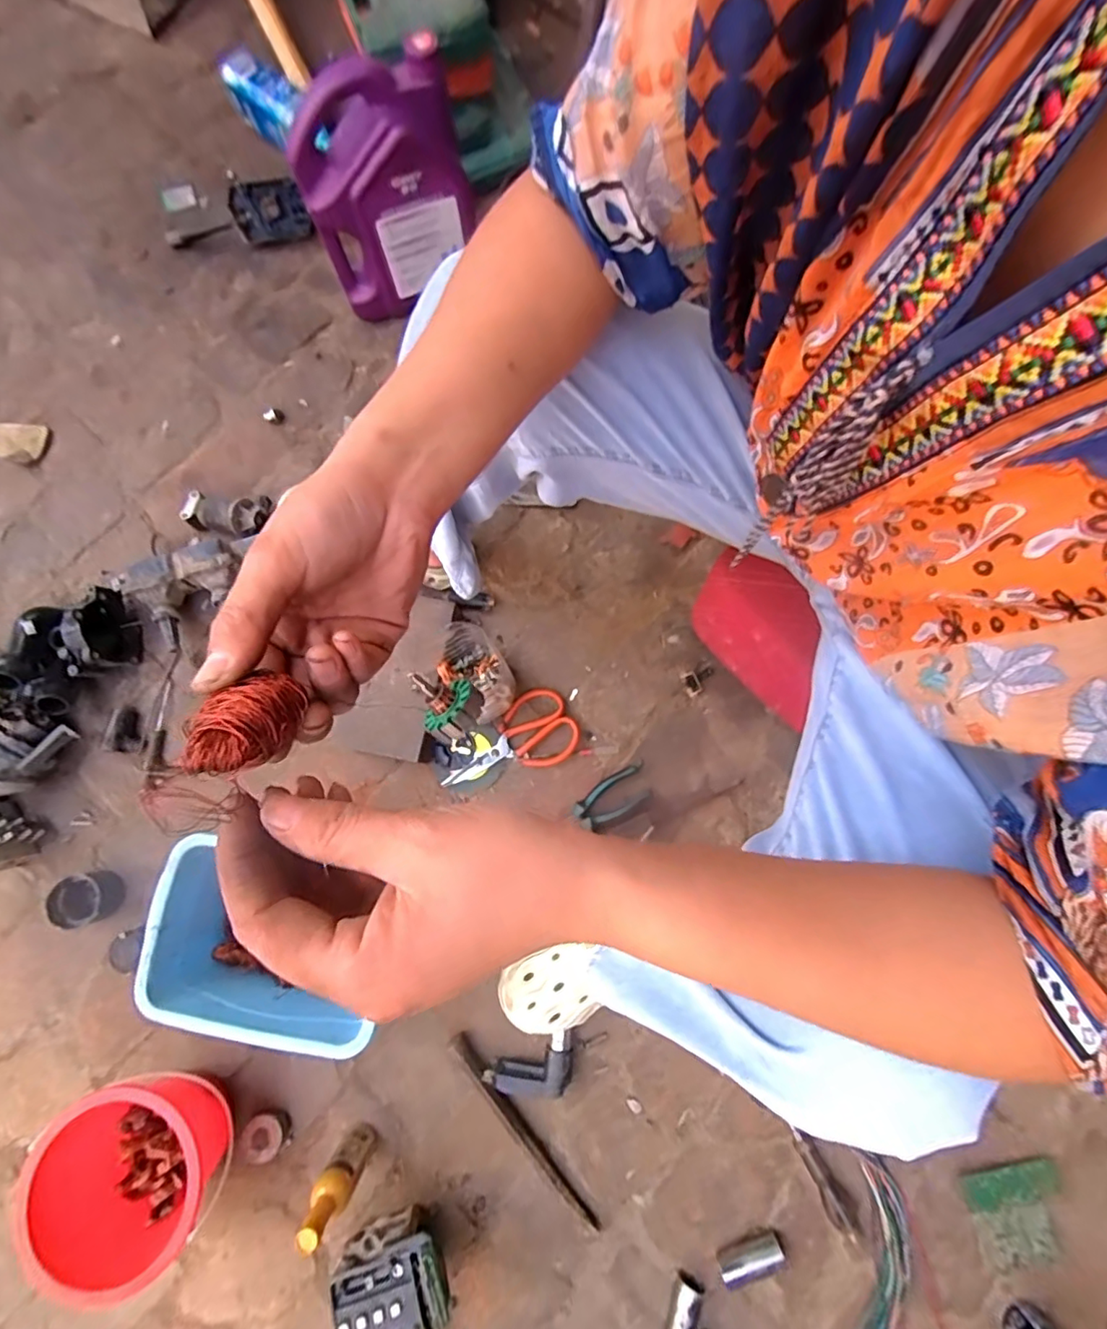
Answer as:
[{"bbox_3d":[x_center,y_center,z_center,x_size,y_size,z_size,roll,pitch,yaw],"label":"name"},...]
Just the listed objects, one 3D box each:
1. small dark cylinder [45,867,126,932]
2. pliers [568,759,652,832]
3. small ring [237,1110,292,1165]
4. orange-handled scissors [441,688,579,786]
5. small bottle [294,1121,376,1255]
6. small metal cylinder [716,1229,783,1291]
[{"bbox_3d":[-0.598,0.300,0.704,0.058,0.057,0.062,0,79,-1],"label":"small dark cylinder"},{"bbox_3d":[0.080,0.185,0.757,0.120,0.018,0.052,-30,81,-6],"label":"pliers"},{"bbox_3d":[-0.350,0.572,0.667,0.050,0.031,0.044,-11,79,-3],"label":"small ring"},{"bbox_3d":[-0.065,0.112,0.773,0.195,0.008,0.105,-26,81,-6],"label":"orange-handled scissors"},{"bbox_3d":[-0.236,0.564,0.603,0.038,0.150,0.034,29,80,5],"label":"small bottle"},{"bbox_3d":[0.233,0.701,0.650,0.078,0.025,0.026,-21,80,-5],"label":"small metal cylinder"}]

